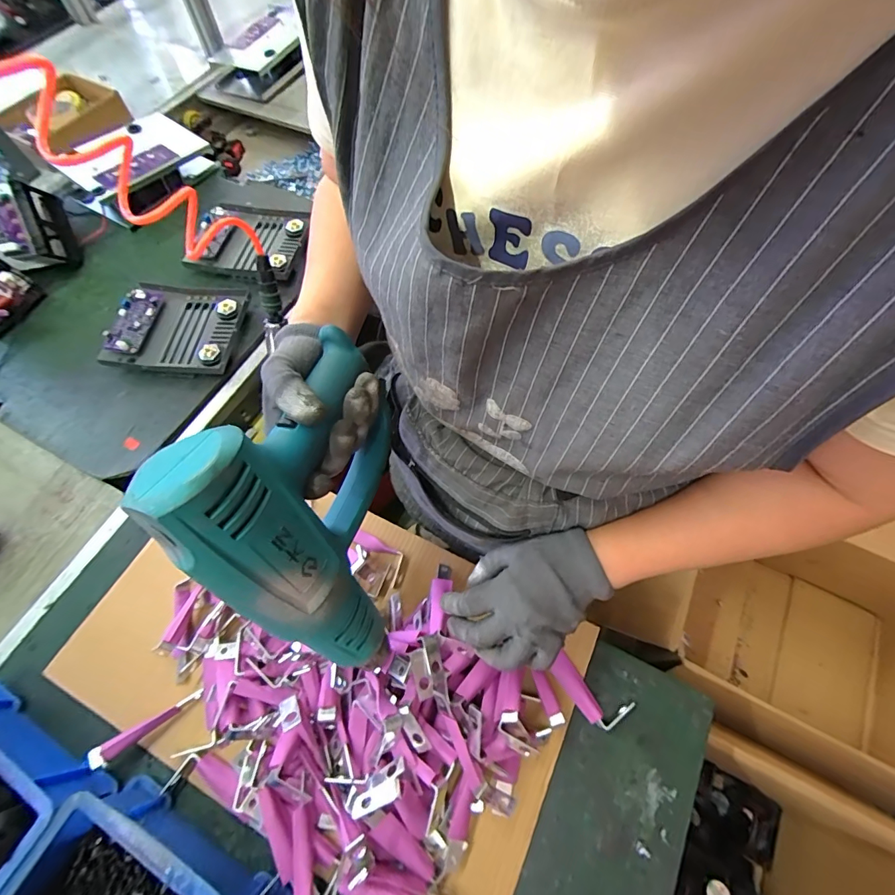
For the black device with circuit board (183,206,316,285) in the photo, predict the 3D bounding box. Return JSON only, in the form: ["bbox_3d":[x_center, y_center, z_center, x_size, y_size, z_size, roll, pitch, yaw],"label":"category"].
[{"bbox_3d":[-0.342,-0.353,0.740,0.185,0.032,0.156,9,64,6],"label":"black device with circuit board"}]

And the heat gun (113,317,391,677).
[{"bbox_3d":[-0.101,0.048,0.339,0.078,0.213,0.188,-5,41,24],"label":"heat gun"}]

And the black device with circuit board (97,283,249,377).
[{"bbox_3d":[-0.405,-0.188,0.657,0.175,0.036,0.161,5,64,3],"label":"black device with circuit board"}]

